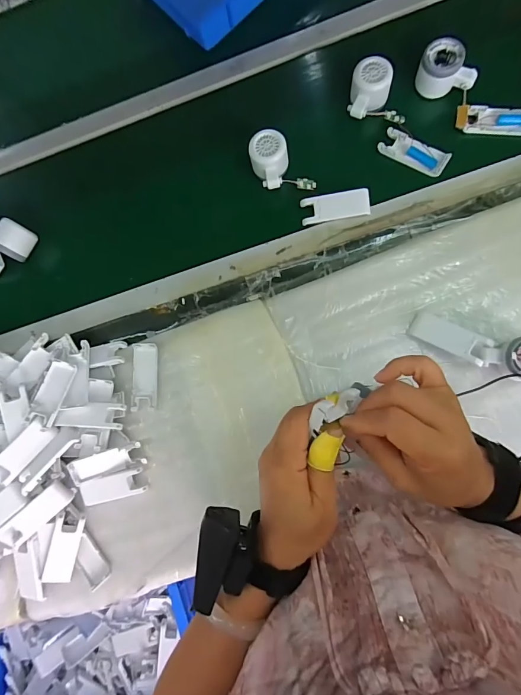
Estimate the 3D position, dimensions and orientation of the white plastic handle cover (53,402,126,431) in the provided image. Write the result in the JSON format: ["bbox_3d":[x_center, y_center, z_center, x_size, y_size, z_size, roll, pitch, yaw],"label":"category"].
[{"bbox_3d":[-0.256,0.105,0.555,0.095,0.020,0.039,-2,83,-8],"label":"white plastic handle cover"}]

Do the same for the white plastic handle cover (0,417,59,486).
[{"bbox_3d":[-0.350,0.156,0.528,0.113,0.014,0.038,-46,78,1],"label":"white plastic handle cover"}]

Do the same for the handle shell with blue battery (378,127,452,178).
[{"bbox_3d":[0.239,-0.303,0.573,0.104,0.015,0.039,33,89,12],"label":"handle shell with blue battery"}]

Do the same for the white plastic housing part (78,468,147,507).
[{"bbox_3d":[-0.221,0.212,0.554,0.092,0.017,0.036,-16,81,7],"label":"white plastic housing part"}]

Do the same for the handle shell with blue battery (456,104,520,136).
[{"bbox_3d":[0.360,-0.349,0.559,0.114,0.016,0.042,11,85,10],"label":"handle shell with blue battery"}]

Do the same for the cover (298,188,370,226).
[{"bbox_3d":[0.117,-0.221,0.574,0.103,0.005,0.042,-6,97,13],"label":"cover"}]

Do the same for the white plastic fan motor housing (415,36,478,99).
[{"bbox_3d":[0.288,-0.428,0.567,0.081,0.055,0.058,14,85,11],"label":"white plastic fan motor housing"}]

